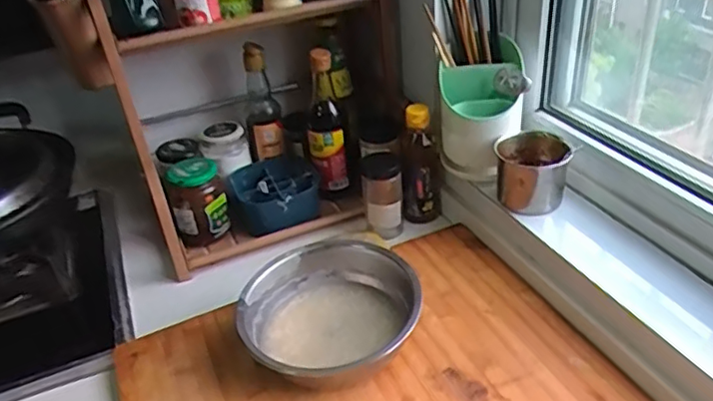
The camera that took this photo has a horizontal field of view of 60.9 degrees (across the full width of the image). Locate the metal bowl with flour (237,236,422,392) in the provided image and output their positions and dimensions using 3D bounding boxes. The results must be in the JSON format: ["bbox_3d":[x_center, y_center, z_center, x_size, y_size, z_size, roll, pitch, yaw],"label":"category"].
[{"bbox_3d":[-0.030,0.129,0.684,0.193,0.070,0.173,-2,33,6],"label":"metal bowl with flour"}]

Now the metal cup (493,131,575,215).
[{"bbox_3d":[0.227,-0.041,0.792,0.084,0.087,0.087,1,34,10],"label":"metal cup"}]

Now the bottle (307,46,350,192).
[{"bbox_3d":[-0.048,-0.119,0.919,0.055,0.227,0.063,-8,33,-3],"label":"bottle"}]

